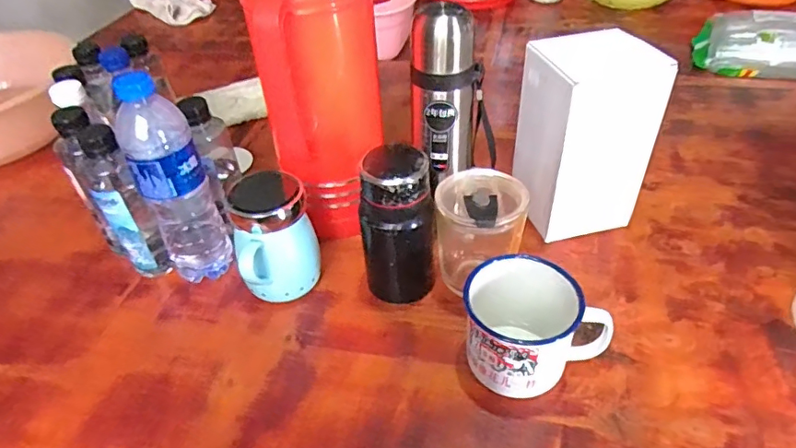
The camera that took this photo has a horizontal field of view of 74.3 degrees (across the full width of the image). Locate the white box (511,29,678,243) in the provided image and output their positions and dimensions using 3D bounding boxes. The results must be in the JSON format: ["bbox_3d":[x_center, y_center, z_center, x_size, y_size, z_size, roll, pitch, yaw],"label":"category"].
[{"bbox_3d":[0.201,-0.093,0.584,0.111,0.205,0.099,-12,41,-8],"label":"white box"}]

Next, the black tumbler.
[{"bbox_3d":[0.001,0.003,0.520,0.068,0.158,0.058,-4,40,0],"label":"black tumbler"}]

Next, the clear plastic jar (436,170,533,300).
[{"bbox_3d":[0.083,0.013,0.529,0.080,0.105,0.083,-3,41,2],"label":"clear plastic jar"}]

